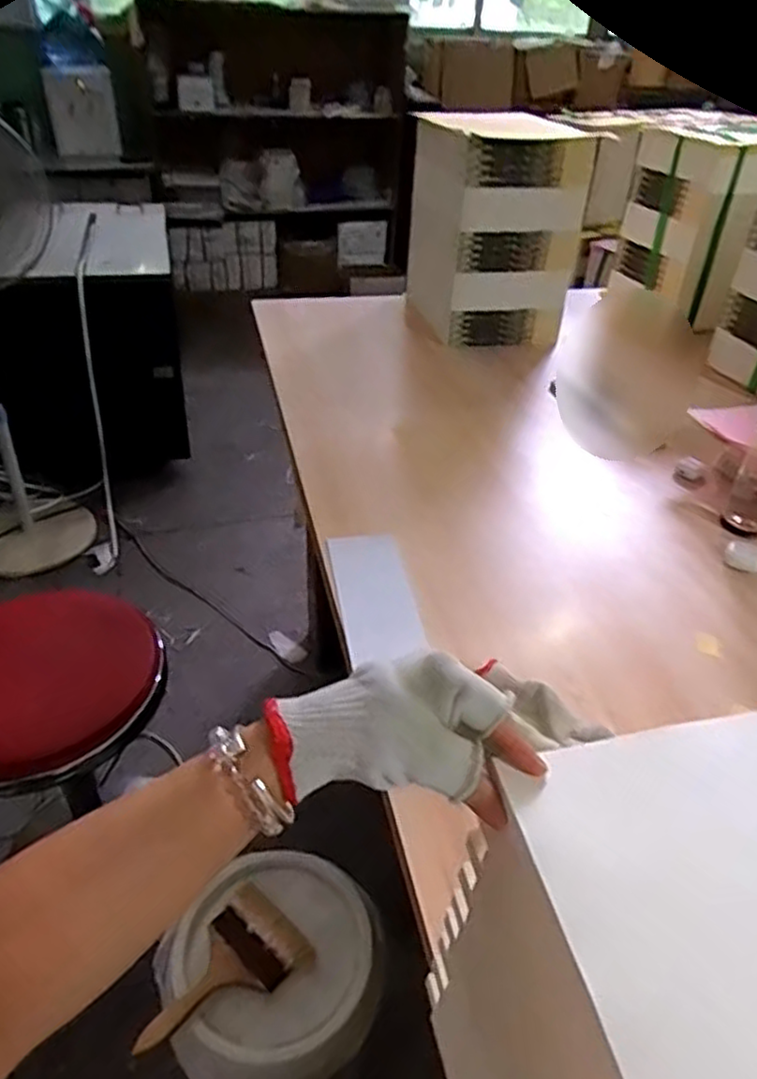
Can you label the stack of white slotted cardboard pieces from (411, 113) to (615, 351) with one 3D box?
[{"bbox_3d":[0.251,-0.707,1.605,0.341,0.404,0.337,-4,38,-9],"label":"stack of white slotted cardboard pieces"}]

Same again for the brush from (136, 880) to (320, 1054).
[{"bbox_3d":[-0.190,0.533,0.852,0.128,0.032,0.210,29,44,29],"label":"brush"}]

